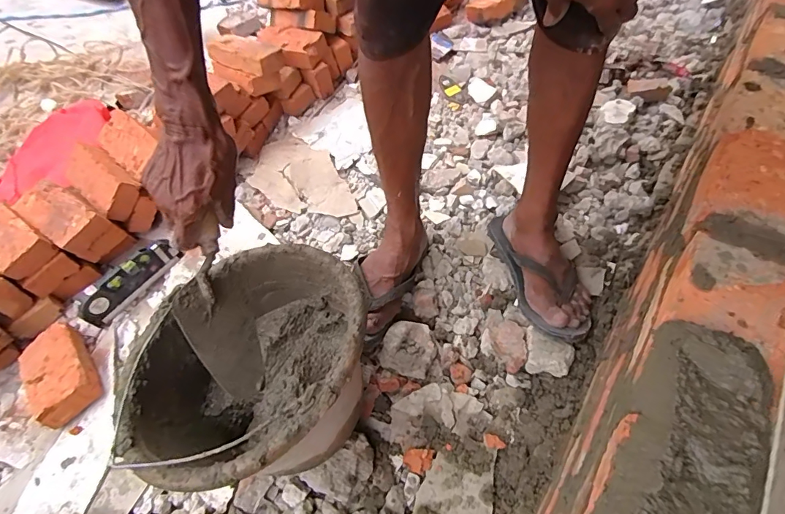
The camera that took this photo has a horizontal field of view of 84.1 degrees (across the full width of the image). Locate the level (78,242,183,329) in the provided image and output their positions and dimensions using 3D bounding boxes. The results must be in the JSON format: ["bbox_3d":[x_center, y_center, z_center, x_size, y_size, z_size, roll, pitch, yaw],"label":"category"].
[{"bbox_3d":[-0.459,0.041,0.762,0.025,0.065,0.177,26,61,26],"label":"level"}]

